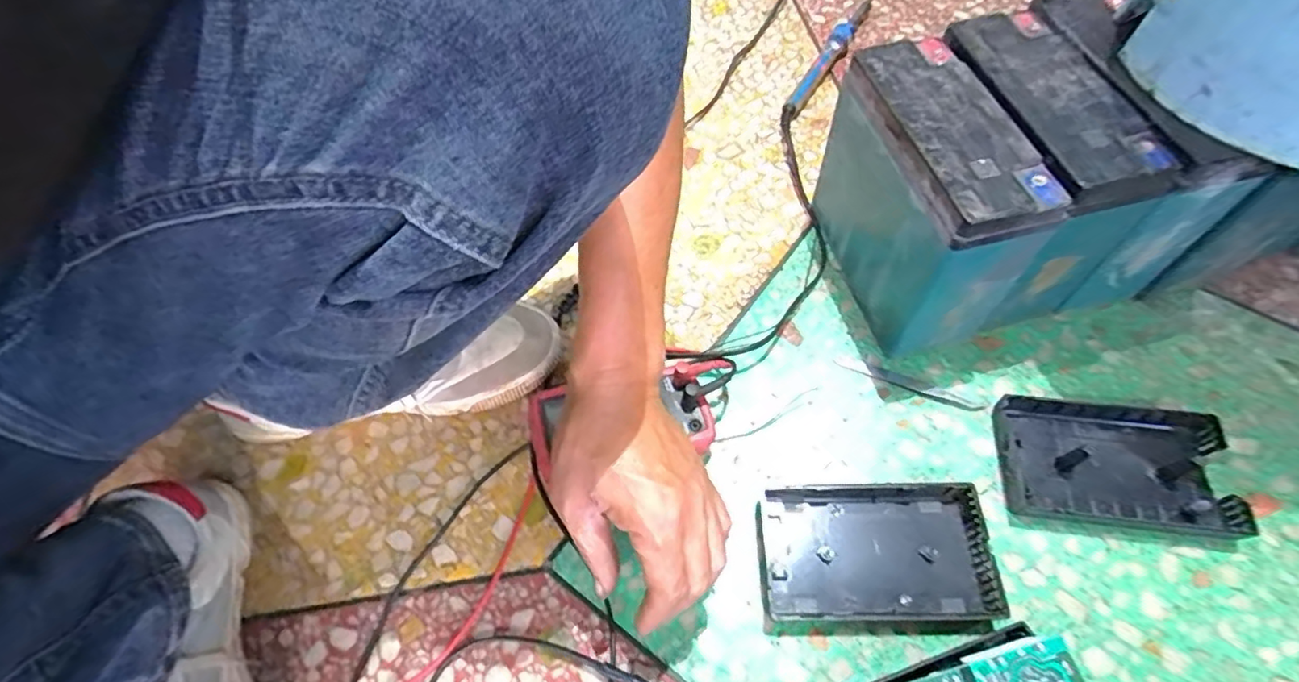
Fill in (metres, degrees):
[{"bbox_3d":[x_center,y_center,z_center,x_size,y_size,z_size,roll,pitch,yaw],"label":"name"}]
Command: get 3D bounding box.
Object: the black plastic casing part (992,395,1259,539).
[{"bbox_3d":[0.336,0.090,0.441,0.154,0.021,0.088,4,61,5],"label":"black plastic casing part"}]

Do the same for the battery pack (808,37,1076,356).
[{"bbox_3d":[0.207,-0.103,0.475,0.077,0.176,0.172,-14,61,-5],"label":"battery pack"}]

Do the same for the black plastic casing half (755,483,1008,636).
[{"bbox_3d":[0.153,0.149,0.419,0.153,0.020,0.093,-2,60,2],"label":"black plastic casing half"}]

